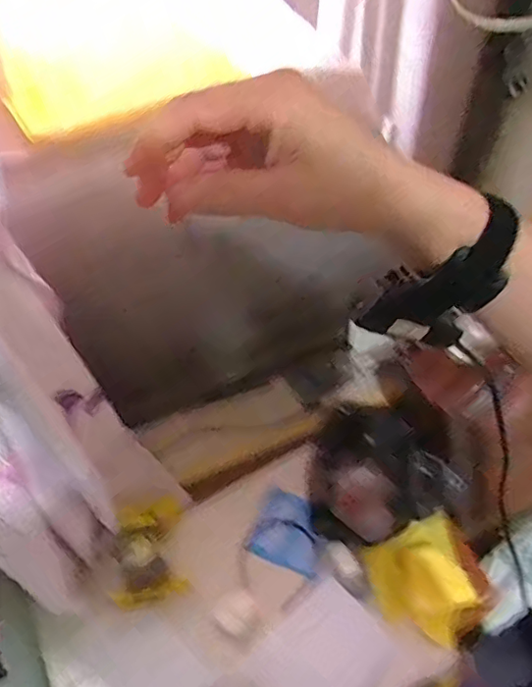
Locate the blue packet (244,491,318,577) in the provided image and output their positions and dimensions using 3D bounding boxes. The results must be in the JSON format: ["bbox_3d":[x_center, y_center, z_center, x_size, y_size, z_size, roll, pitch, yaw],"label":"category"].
[{"bbox_3d":[0.045,0.320,0.961,0.135,0.018,0.116,13,59,32],"label":"blue packet"}]

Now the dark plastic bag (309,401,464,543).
[{"bbox_3d":[0.177,0.216,0.870,0.228,0.180,0.153,11,56,11],"label":"dark plastic bag"}]

